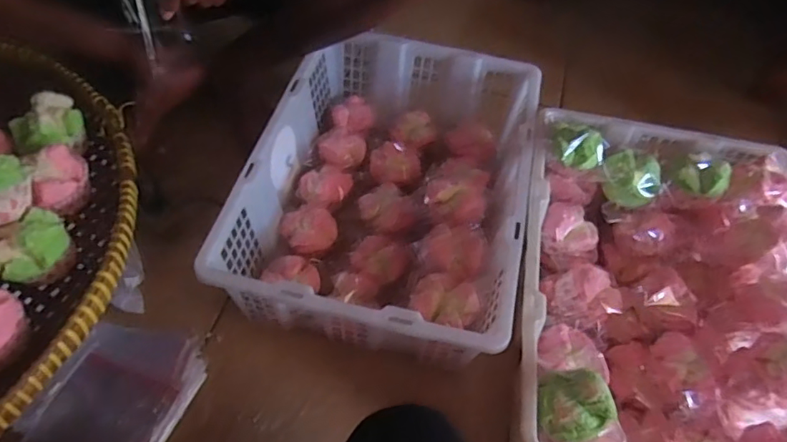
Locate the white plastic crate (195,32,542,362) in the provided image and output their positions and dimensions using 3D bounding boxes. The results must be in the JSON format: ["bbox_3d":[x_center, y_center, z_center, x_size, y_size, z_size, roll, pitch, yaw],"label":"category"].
[{"bbox_3d":[-0.001,-0.049,0.751,0.350,0.138,0.464,14,55,4],"label":"white plastic crate"}]

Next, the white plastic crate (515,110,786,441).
[{"bbox_3d":[0.327,0.091,0.657,0.351,0.135,0.468,13,55,3],"label":"white plastic crate"}]

